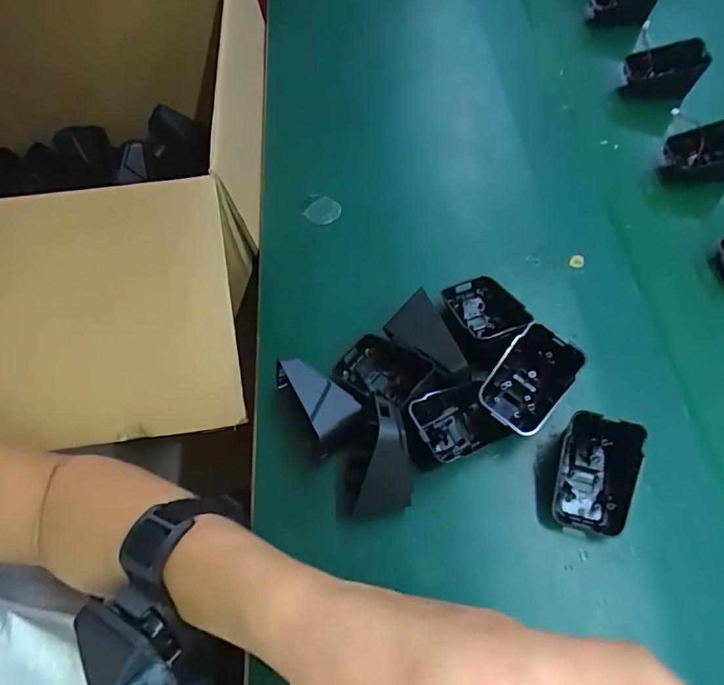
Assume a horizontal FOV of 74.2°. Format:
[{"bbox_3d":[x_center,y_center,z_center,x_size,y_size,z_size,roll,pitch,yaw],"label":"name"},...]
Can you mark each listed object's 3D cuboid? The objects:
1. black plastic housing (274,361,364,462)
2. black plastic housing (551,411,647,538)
[{"bbox_3d":[-0.030,0.038,0.318,0.039,0.038,0.067,-34,67,-14],"label":"black plastic housing"},{"bbox_3d":[0.142,0.083,0.294,0.043,0.050,0.061,12,64,8],"label":"black plastic housing"}]

